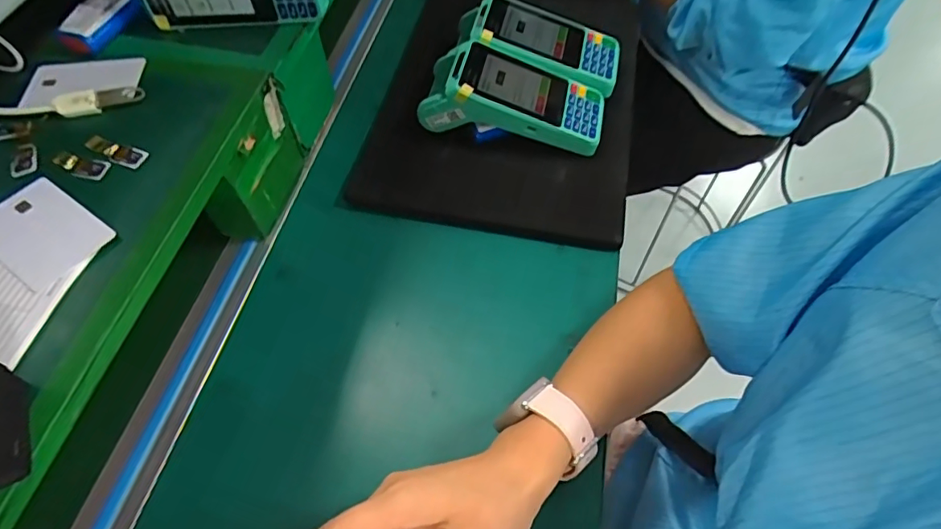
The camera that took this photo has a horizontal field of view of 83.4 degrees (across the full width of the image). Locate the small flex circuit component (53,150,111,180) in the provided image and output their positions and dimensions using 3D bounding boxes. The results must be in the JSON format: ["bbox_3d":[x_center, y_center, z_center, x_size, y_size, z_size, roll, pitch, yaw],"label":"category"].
[{"bbox_3d":[-0.276,-0.070,0.372,0.040,0.005,0.016,11,58,6],"label":"small flex circuit component"}]

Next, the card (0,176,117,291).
[{"bbox_3d":[-0.278,-0.023,0.340,0.086,0.004,0.054,32,62,18],"label":"card"}]

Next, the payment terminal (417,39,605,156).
[{"bbox_3d":[0.044,-0.166,0.516,0.174,0.060,0.084,10,59,7],"label":"payment terminal"}]

